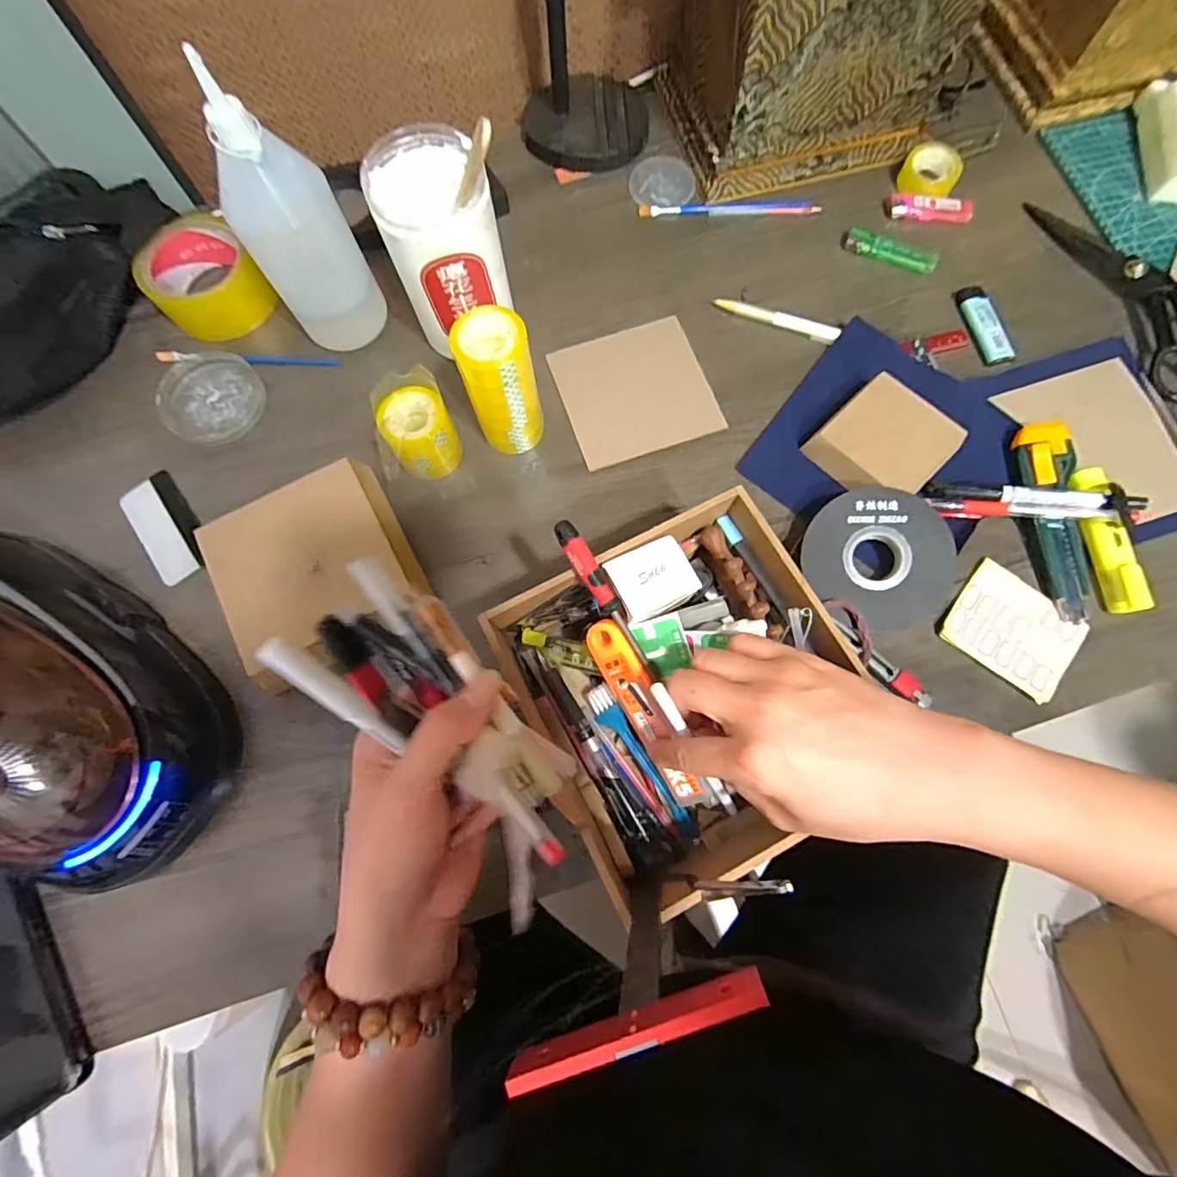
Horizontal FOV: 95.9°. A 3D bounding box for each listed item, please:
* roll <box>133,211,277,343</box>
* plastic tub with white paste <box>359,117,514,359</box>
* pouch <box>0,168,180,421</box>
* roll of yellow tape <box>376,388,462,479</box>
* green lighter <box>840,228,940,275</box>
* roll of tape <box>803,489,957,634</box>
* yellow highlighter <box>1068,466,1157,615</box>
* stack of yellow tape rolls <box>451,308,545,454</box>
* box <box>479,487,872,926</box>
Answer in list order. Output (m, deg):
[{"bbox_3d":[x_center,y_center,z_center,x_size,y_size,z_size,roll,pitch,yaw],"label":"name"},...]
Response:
[{"bbox_3d":[-0.347,-0.279,0.479,0.094,0.045,0.088,-38,77,-8],"label":"roll"},{"bbox_3d":[-0.110,-0.263,0.408,0.080,0.160,0.085,0,74,2],"label":"plastic tub with white paste"},{"bbox_3d":[-0.517,-0.252,0.466,0.157,0.067,0.268,37,78,11],"label":"pouch"},{"bbox_3d":[-0.132,-0.120,0.422,0.054,0.063,0.044,-29,76,-6],"label":"roll of yellow tape"},{"bbox_3d":[0.279,-0.313,0.491,0.087,0.010,0.022,26,77,9],"label":"green lighter"},{"bbox_3d":[0.219,-0.024,0.401,0.110,0.015,0.095,36,95,5],"label":"roll of tape"},{"bbox_3d":[0.390,-0.037,0.401,0.023,0.022,0.113,-8,74,-1],"label":"yellow highlighter"},{"bbox_3d":[-0.064,-0.151,0.403,0.050,0.111,0.047,-19,75,-4],"label":"stack of yellow tape rolls"},{"bbox_3d":[0.058,0.069,0.326,0.184,0.073,0.202,-24,75,-5],"label":"box"}]

